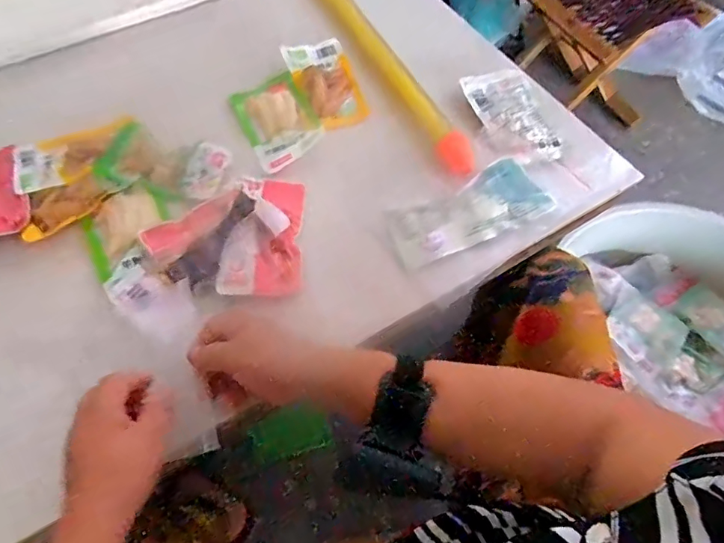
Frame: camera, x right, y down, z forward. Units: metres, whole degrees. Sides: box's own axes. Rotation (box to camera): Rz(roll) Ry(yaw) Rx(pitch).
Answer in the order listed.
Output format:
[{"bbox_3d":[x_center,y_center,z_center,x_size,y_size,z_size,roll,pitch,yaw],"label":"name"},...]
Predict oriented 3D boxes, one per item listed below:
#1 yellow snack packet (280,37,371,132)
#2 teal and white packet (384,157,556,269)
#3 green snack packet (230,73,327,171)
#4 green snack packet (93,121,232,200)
[{"bbox_3d":[-0.039,-0.227,0.555,0.069,0.012,0.142,-21,65,-11],"label":"yellow snack packet"},{"bbox_3d":[0.106,-0.059,0.469,0.157,0.007,0.069,-25,73,-6],"label":"teal and white packet"},{"bbox_3d":[-0.096,-0.176,0.534,0.082,0.021,0.119,-26,66,-13],"label":"green snack packet"},{"bbox_3d":[-0.213,-0.117,0.505,0.136,0.019,0.074,10,63,5],"label":"green snack packet"}]

